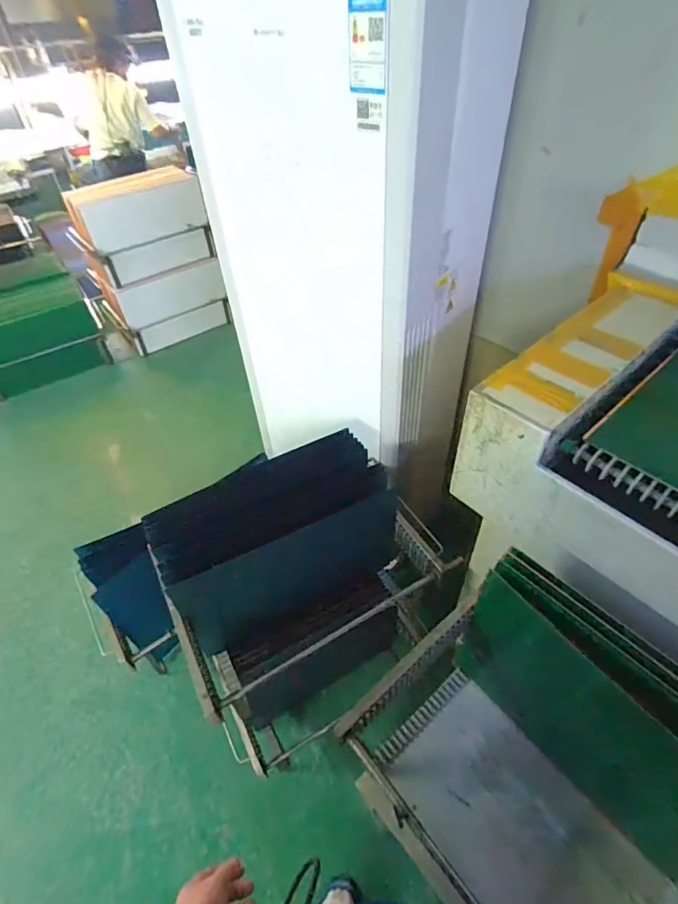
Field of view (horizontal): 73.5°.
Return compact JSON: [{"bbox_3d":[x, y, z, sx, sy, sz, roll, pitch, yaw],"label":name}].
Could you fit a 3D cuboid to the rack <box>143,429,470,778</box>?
[{"bbox_3d":[-0.099,0.438,1.289,0.589,0.790,0.460,-23,50,-18],"label":"rack"}]

